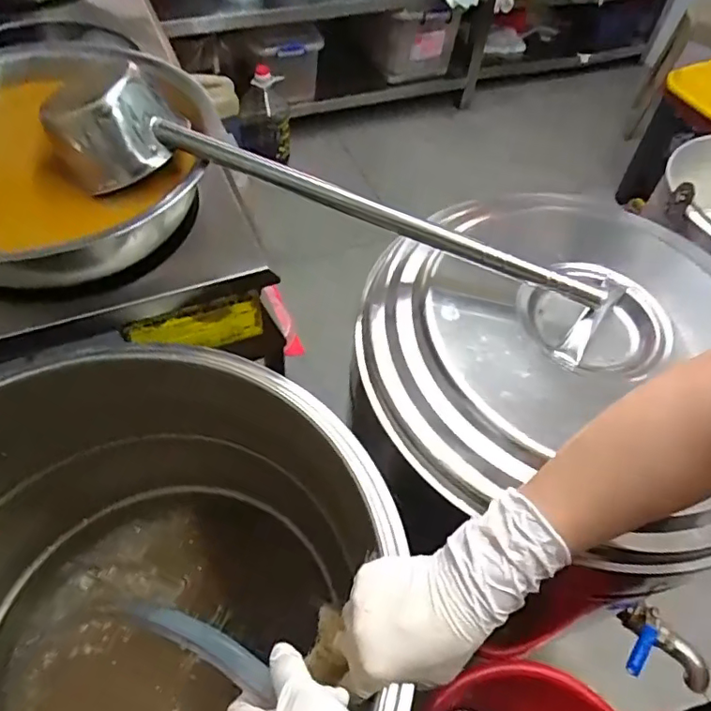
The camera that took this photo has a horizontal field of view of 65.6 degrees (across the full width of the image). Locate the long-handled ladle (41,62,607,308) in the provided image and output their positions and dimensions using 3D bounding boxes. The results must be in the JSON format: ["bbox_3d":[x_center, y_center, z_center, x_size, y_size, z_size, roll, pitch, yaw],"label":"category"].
[{"bbox_3d":[-0.028,-0.152,0.527,0.531,0.108,0.080,17,55,7],"label":"long-handled ladle"}]

